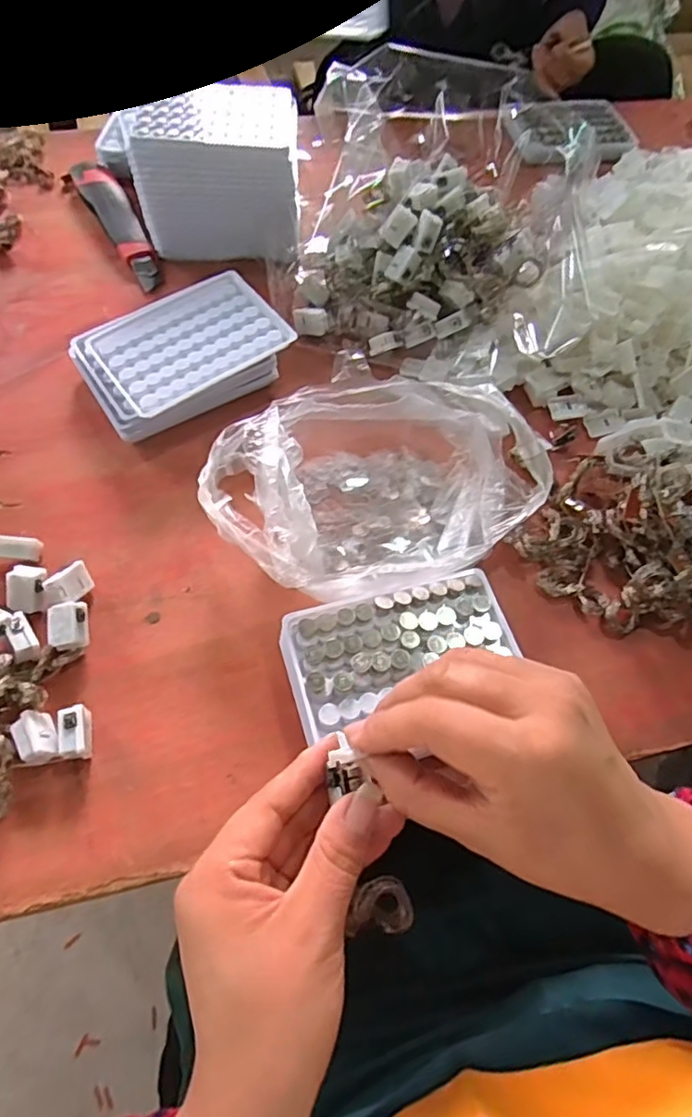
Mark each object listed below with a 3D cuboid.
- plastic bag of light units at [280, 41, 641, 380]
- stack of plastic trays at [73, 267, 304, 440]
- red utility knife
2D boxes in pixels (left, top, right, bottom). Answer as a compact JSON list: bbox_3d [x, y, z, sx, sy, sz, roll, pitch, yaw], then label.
[{"bbox_3d":[0.069,-0.263,0.465,0.243,0.150,0.194,7,61,0],"label":"plastic bag of light units"},{"bbox_3d":[-0.119,-0.149,0.455,0.143,0.042,0.113,-31,67,-19],"label":"stack of plastic trays"},{"bbox_3d":[-0.204,-0.304,0.543,0.034,0.016,0.170,-25,66,-16],"label":"red utility knife"}]

